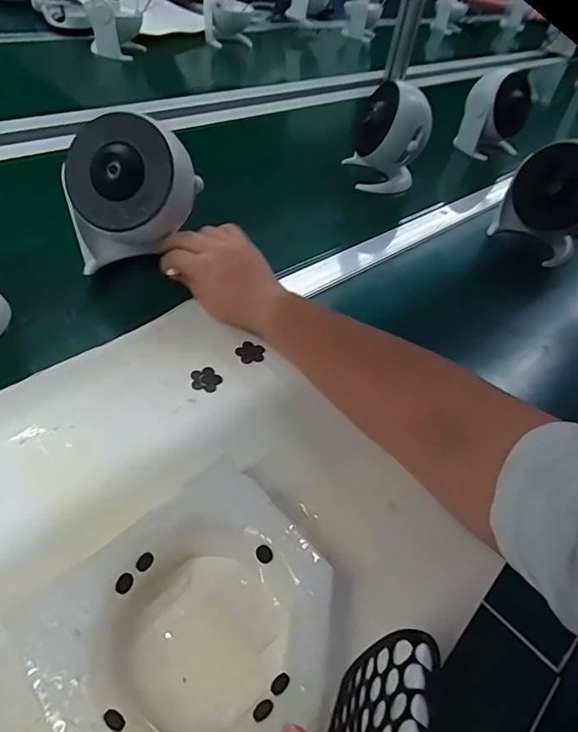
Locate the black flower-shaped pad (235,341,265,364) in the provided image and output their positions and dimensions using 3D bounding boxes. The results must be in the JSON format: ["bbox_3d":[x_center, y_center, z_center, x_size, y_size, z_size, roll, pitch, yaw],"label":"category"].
[{"bbox_3d":[-0.035,-0.012,0.435,0.026,0.004,0.026,32,49,19],"label":"black flower-shaped pad"}]

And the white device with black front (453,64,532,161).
[{"bbox_3d":[0.382,-0.469,0.881,0.110,0.130,0.127,22,46,10],"label":"white device with black front"}]

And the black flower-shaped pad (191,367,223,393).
[{"bbox_3d":[-0.072,0.011,0.409,0.025,0.004,0.025,25,47,13],"label":"black flower-shaped pad"}]

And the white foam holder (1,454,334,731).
[{"bbox_3d":[-0.041,0.142,0.258,0.159,0.038,0.149,-29,57,-32],"label":"white foam holder"}]

